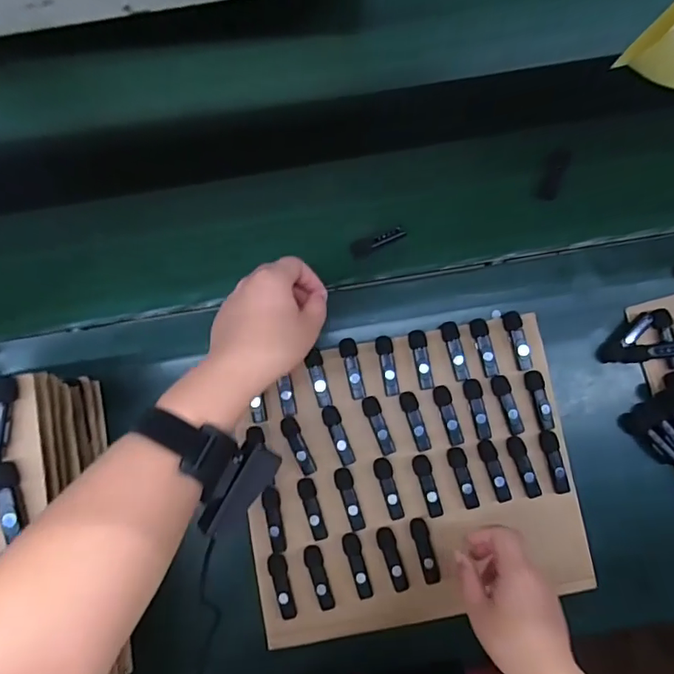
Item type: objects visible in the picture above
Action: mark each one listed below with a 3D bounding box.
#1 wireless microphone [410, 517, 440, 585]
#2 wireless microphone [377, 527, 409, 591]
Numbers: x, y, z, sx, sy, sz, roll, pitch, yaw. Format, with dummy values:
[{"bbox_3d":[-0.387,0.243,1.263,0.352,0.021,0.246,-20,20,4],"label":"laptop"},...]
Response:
[{"bbox_3d":[0.093,0.225,0.523,0.018,0.008,0.067,-13,82,-1],"label":"wireless microphone"},{"bbox_3d":[0.059,0.233,0.521,0.018,0.013,0.066,-18,83,-2],"label":"wireless microphone"}]

